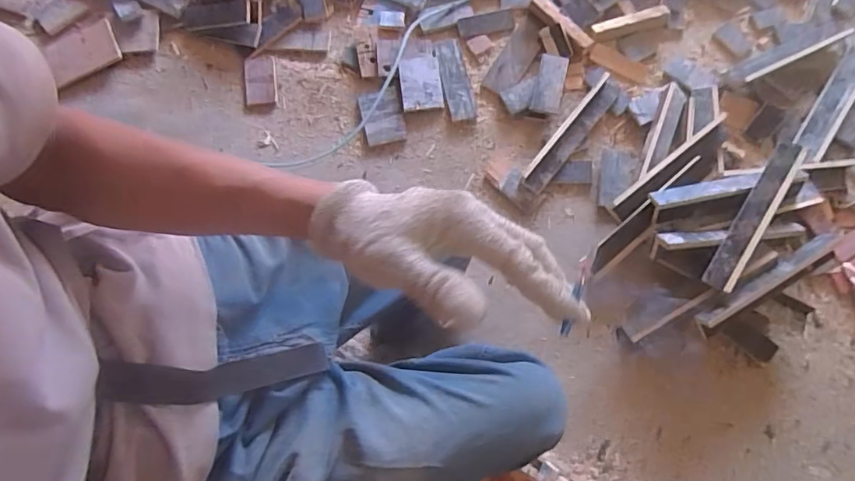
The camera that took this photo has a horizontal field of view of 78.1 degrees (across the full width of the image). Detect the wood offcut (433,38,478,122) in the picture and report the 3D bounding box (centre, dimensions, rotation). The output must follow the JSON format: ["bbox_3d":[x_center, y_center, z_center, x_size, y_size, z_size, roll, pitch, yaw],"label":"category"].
[{"bbox_3d":[0.076,-0.437,1.434,0.074,0.017,0.247,-10,77,-4],"label":"wood offcut"}]

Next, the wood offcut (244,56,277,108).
[{"bbox_3d":[-0.476,-0.451,1.500,0.094,0.010,0.147,-7,84,11],"label":"wood offcut"}]

